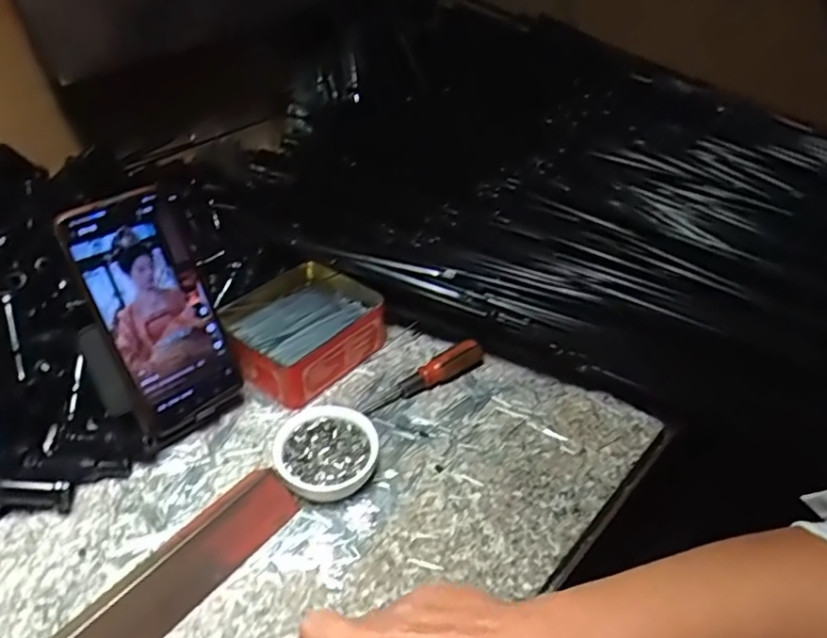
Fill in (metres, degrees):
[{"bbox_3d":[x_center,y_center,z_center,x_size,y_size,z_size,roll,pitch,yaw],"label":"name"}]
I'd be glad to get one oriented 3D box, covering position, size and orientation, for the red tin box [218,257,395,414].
[{"bbox_3d":[-0.100,0.007,0.543,0.117,0.041,0.128,29,47,30],"label":"red tin box"}]

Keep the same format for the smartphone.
[{"bbox_3d":[-0.180,-0.003,0.440,0.075,0.165,0.014,-28,24,-32],"label":"smartphone"}]

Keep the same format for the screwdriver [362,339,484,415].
[{"bbox_3d":[0.012,0.046,0.519,0.117,0.022,0.017,-21,45,-26],"label":"screwdriver"}]

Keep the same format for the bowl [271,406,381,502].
[{"bbox_3d":[-0.063,0.098,0.449,0.071,0.026,0.072,1,39,-1],"label":"bowl"}]

